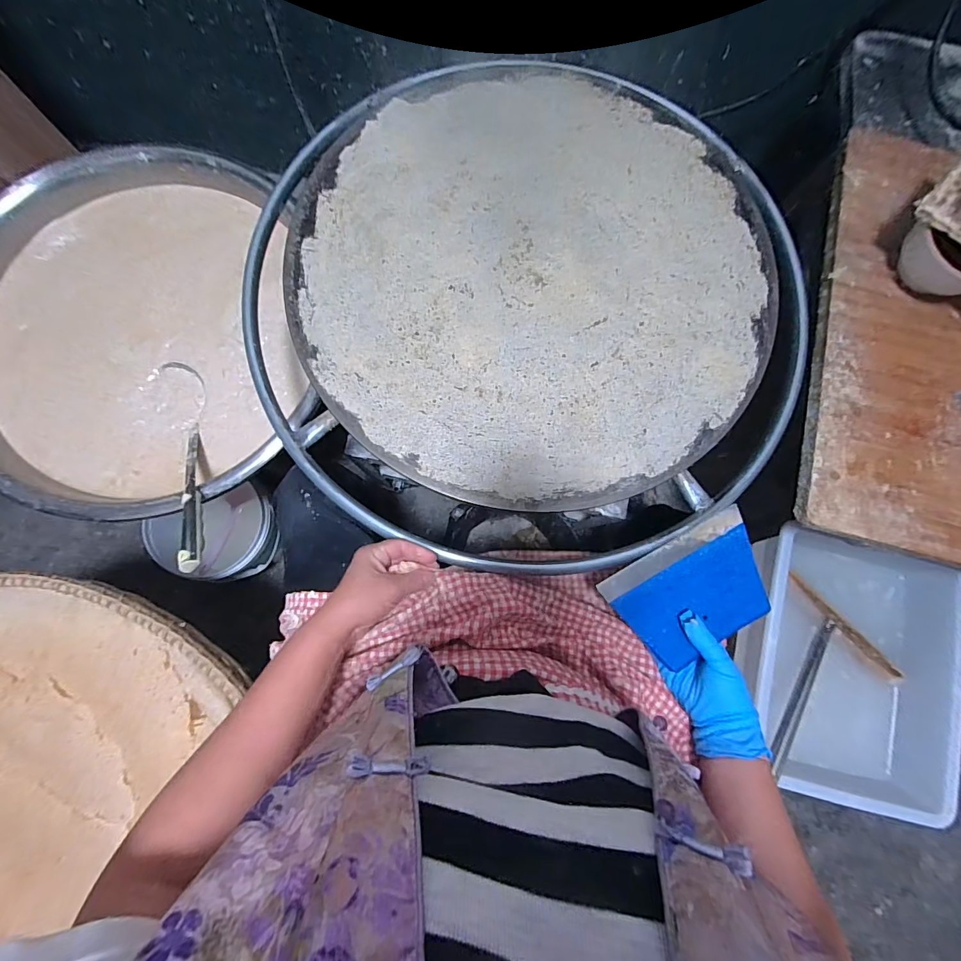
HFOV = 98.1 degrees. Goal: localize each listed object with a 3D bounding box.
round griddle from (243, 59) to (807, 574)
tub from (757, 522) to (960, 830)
[{"bbox_3d":[0.066,-0.215,0.513,0.654,0.055,0.632,1,81,-3],"label":"round griddle"},{"bbox_3d":[0.540,0.271,0.621,0.283,0.099,0.349,11,80,0],"label":"tub"}]

